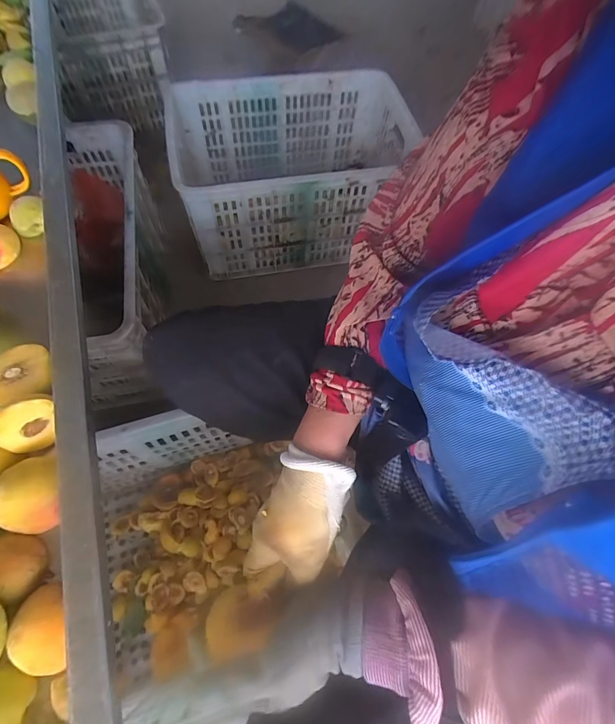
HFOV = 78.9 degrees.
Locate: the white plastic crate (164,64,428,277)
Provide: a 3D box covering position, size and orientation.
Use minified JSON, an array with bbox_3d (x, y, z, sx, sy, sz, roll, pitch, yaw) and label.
[{"bbox_3d":[-0.029,-0.469,0.934,0.555,0.274,0.379,-8,65,-6],"label":"white plastic crate"}]

